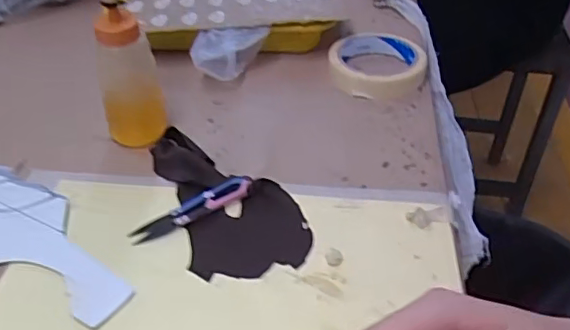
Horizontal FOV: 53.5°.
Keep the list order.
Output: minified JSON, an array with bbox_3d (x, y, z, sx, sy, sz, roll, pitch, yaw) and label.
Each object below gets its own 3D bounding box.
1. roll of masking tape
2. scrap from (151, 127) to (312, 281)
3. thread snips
[{"bbox_3d":[0.095,-0.103,0.585,0.094,0.025,0.097,0,42,-1],"label":"roll of masking tape"},{"bbox_3d":[-0.045,0.022,0.447,0.090,0.016,0.157,-14,44,-16],"label":"scrap"},{"bbox_3d":[-0.071,0.032,0.435,0.097,0.013,0.021,-22,47,-24],"label":"thread snips"}]

